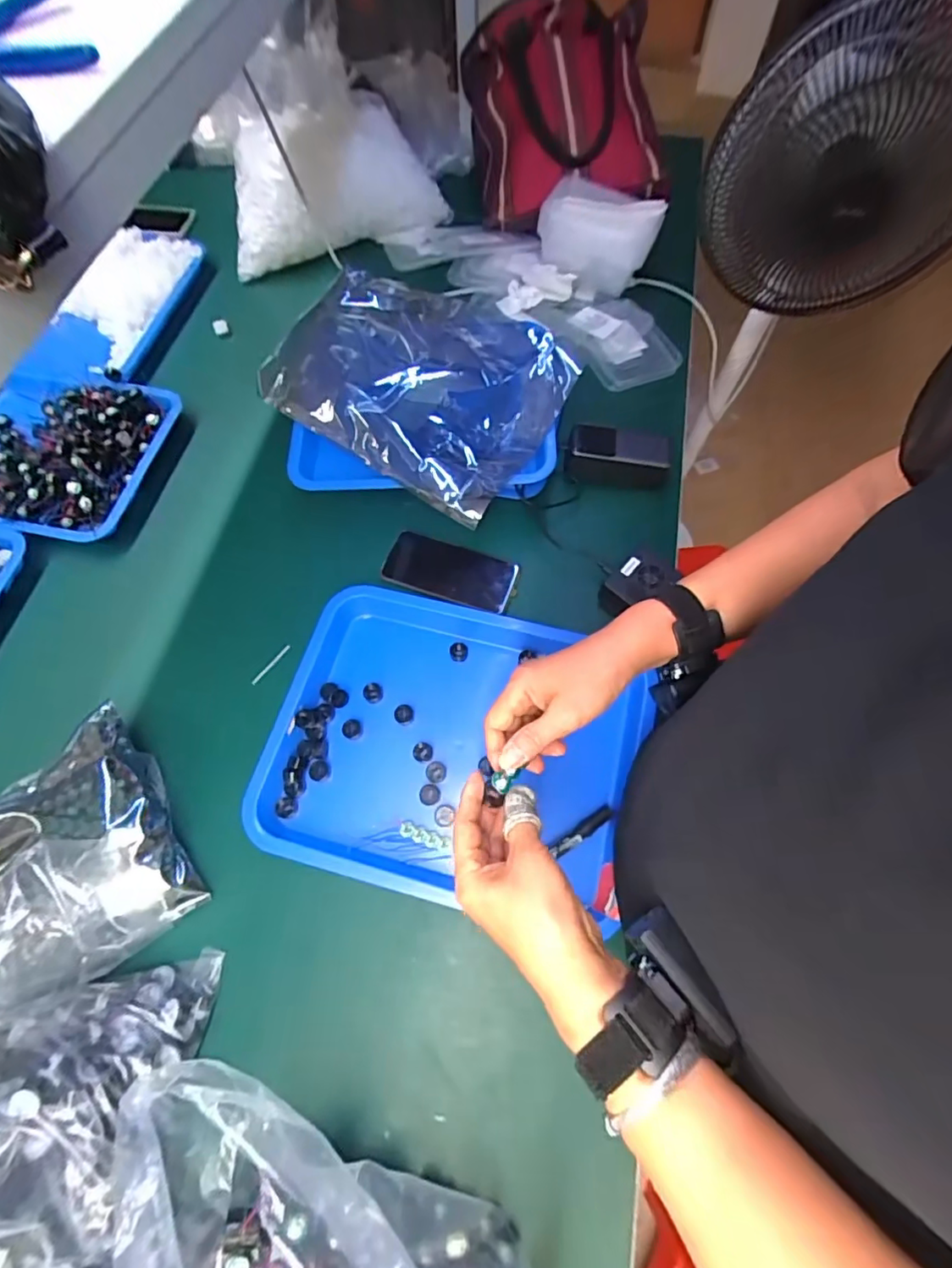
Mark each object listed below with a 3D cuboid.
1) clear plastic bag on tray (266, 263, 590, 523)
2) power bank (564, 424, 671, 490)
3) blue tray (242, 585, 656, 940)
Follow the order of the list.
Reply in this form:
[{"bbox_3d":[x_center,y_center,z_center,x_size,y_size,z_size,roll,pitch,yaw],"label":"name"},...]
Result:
[{"bbox_3d":[-0.067,-0.316,0.645,0.329,0.069,0.251,32,70,14],"label":"clear plastic bag on tray"},{"bbox_3d":[0.177,-0.221,0.670,0.127,0.047,0.060,8,67,4],"label":"power bank"},{"bbox_3d":[-0.035,0.112,0.571,0.352,0.038,0.301,14,67,7],"label":"blue tray"}]

